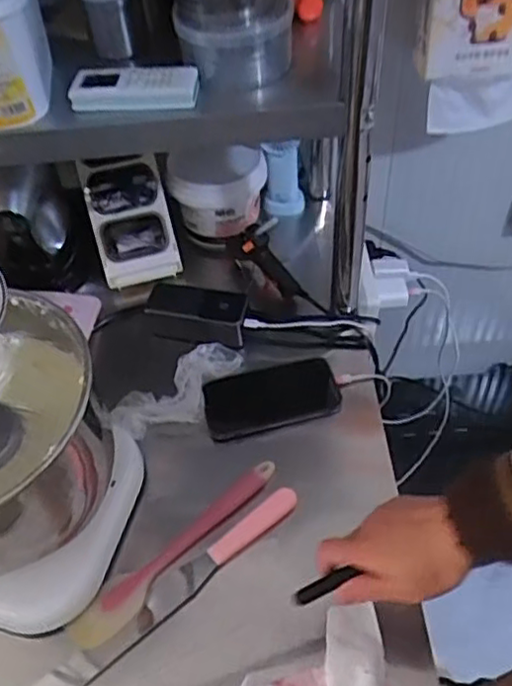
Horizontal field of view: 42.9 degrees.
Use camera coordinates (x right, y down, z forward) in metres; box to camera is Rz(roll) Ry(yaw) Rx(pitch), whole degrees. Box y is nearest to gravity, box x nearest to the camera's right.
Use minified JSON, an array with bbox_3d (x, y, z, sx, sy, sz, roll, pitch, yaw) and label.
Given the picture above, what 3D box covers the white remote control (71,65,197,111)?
[{"bbox_3d":[-0.123,-0.254,0.649,0.128,0.027,0.050,-2,50,2],"label":"white remote control"}]

